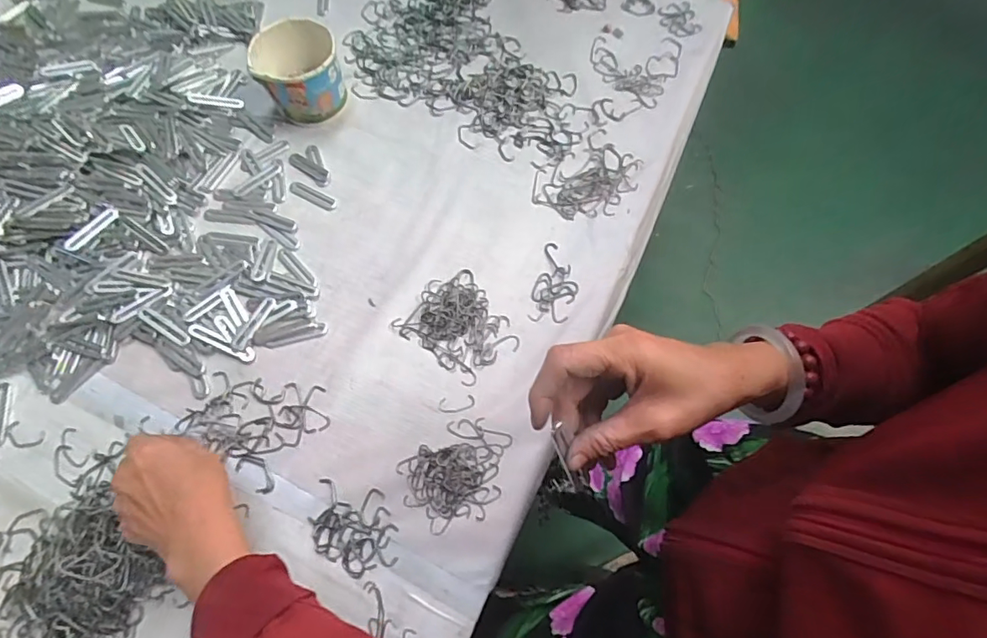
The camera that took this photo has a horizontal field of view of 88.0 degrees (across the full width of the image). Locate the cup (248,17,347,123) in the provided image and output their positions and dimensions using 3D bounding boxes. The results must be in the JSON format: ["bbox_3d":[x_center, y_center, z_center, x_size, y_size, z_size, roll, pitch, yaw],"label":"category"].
[{"bbox_3d":[-0.215,-0.273,0.571,0.086,0.076,0.078,-13,68,-5],"label":"cup"}]

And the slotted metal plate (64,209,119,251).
[{"bbox_3d":[-0.407,-0.091,0.516,0.014,0.005,0.057,33,71,14],"label":"slotted metal plate"}]

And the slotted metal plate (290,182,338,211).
[{"bbox_3d":[-0.197,-0.134,0.557,0.057,0.006,0.015,24,70,10],"label":"slotted metal plate"}]

